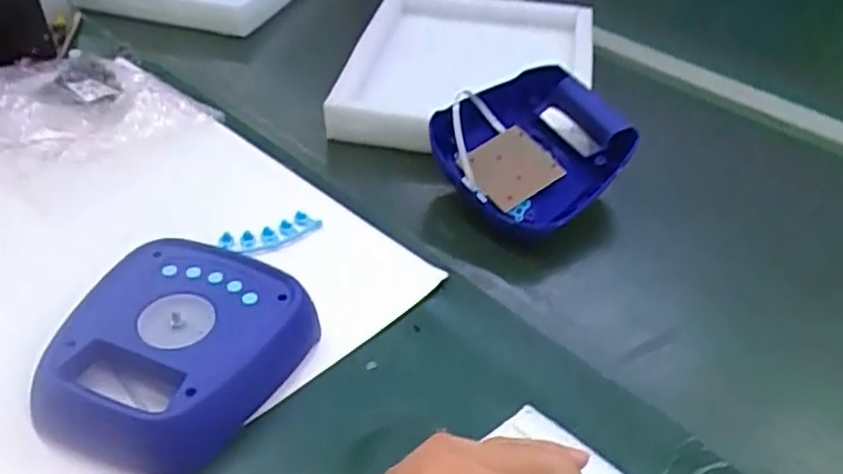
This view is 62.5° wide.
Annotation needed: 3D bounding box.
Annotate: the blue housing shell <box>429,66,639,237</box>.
[{"bbox_3d":[0.117,-0.084,0.715,0.189,0.097,0.163,-27,47,-33],"label":"blue housing shell"}]

